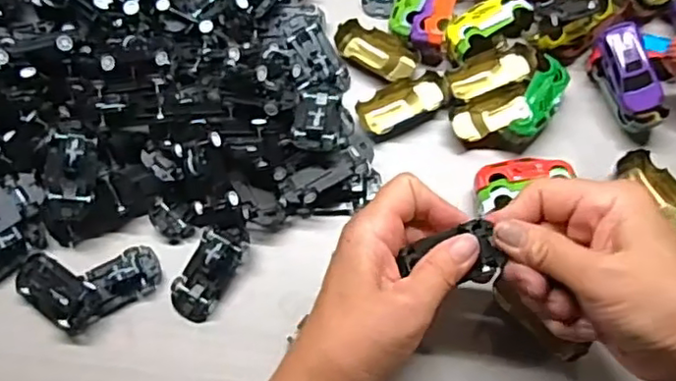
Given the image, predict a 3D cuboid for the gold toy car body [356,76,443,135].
[{"bbox_3d":[0.045,-0.060,0.444,0.060,0.014,0.027,-23,69,-7],"label":"gold toy car body"}]

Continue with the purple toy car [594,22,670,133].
[{"bbox_3d":[0.192,-0.075,0.419,0.032,0.024,0.070,-19,89,-5],"label":"purple toy car"}]

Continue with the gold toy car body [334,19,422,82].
[{"bbox_3d":[0.028,-0.101,0.456,0.062,0.015,0.029,36,74,15],"label":"gold toy car body"}]

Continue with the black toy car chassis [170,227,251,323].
[{"bbox_3d":[-0.083,0.051,0.402,0.031,0.017,0.063,31,89,14],"label":"black toy car chassis"}]

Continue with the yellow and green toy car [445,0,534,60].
[{"bbox_3d":[0.107,-0.117,0.452,0.064,0.028,0.031,-32,70,-10],"label":"yellow and green toy car"}]

